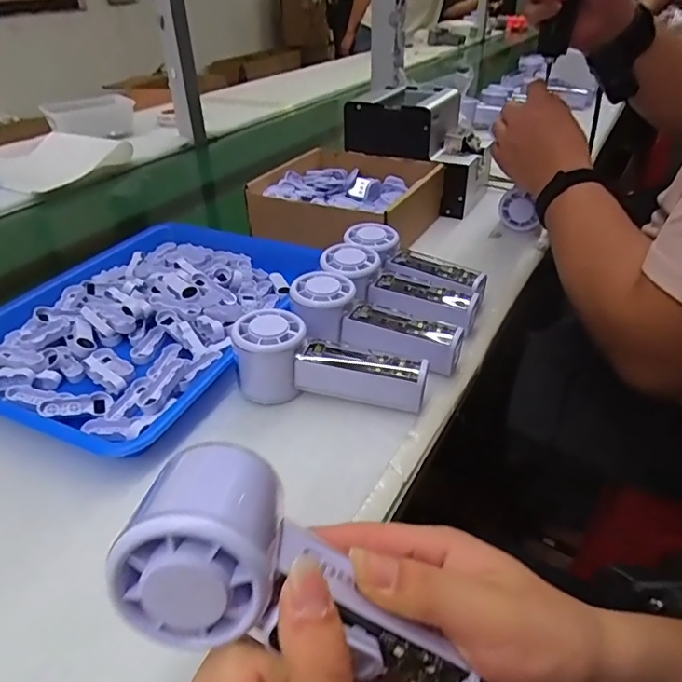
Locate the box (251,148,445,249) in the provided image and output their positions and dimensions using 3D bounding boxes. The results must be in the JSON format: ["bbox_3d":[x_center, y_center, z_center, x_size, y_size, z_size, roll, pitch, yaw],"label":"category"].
[{"bbox_3d":[0.009,-0.186,0.685,0.196,0.063,0.189,16,39,24],"label":"box"}]

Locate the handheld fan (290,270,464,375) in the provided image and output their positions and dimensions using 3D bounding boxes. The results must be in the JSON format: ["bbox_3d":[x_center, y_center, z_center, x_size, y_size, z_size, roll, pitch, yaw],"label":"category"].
[{"bbox_3d":[0.026,-0.013,0.455,0.151,0.044,0.059,22,40,12],"label":"handheld fan"}]

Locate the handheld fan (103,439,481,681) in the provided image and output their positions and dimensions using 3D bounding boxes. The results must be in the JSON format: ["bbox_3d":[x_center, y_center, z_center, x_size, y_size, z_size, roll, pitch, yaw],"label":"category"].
[{"bbox_3d":[-0.010,0.097,0.212,0.152,0.046,0.066,36,34,-13],"label":"handheld fan"}]

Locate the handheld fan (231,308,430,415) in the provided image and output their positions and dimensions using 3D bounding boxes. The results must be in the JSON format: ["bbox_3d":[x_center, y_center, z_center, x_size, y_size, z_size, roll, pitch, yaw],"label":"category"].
[{"bbox_3d":[-0.012,0.024,0.407,0.148,0.059,0.051,12,37,20],"label":"handheld fan"}]

